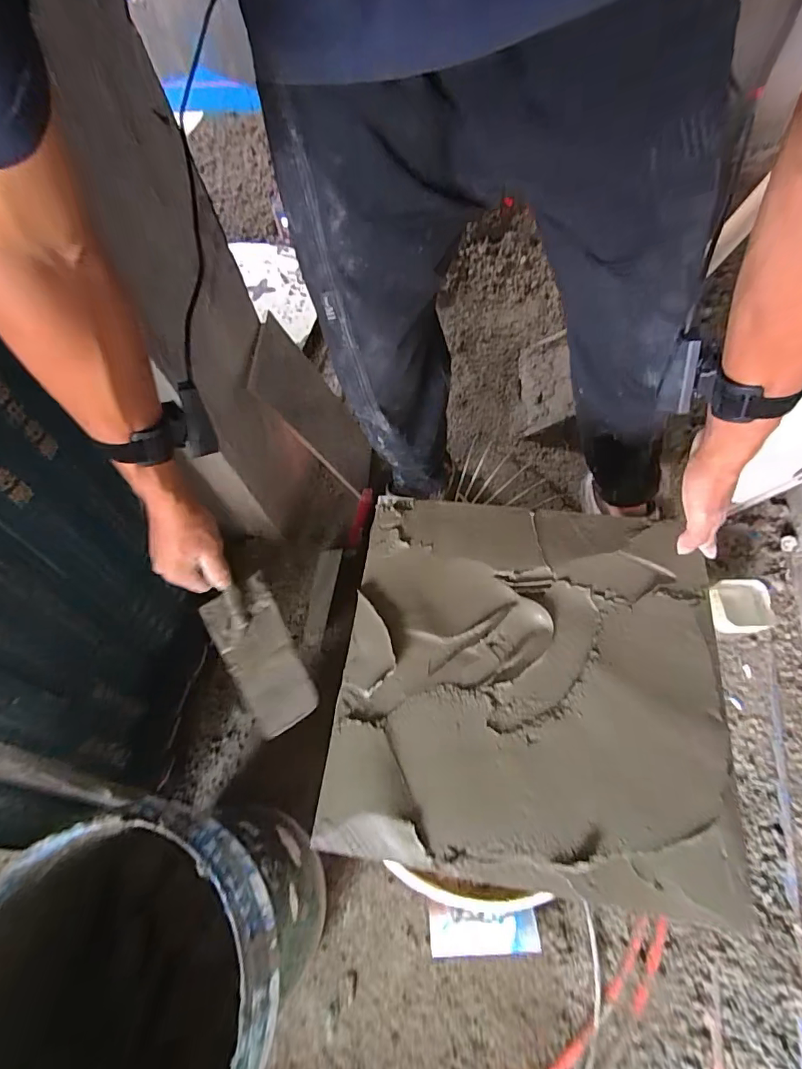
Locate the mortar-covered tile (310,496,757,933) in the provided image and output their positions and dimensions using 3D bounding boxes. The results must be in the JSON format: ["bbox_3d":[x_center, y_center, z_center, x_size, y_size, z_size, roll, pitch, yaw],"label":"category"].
[{"bbox_3d":[0.133,0.142,0.502,0.388,0.037,0.385,6,62,5],"label":"mortar-covered tile"}]

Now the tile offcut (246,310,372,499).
[{"bbox_3d":[-0.152,-0.226,0.890,0.018,0.384,0.181,-8,66,22],"label":"tile offcut"}]

